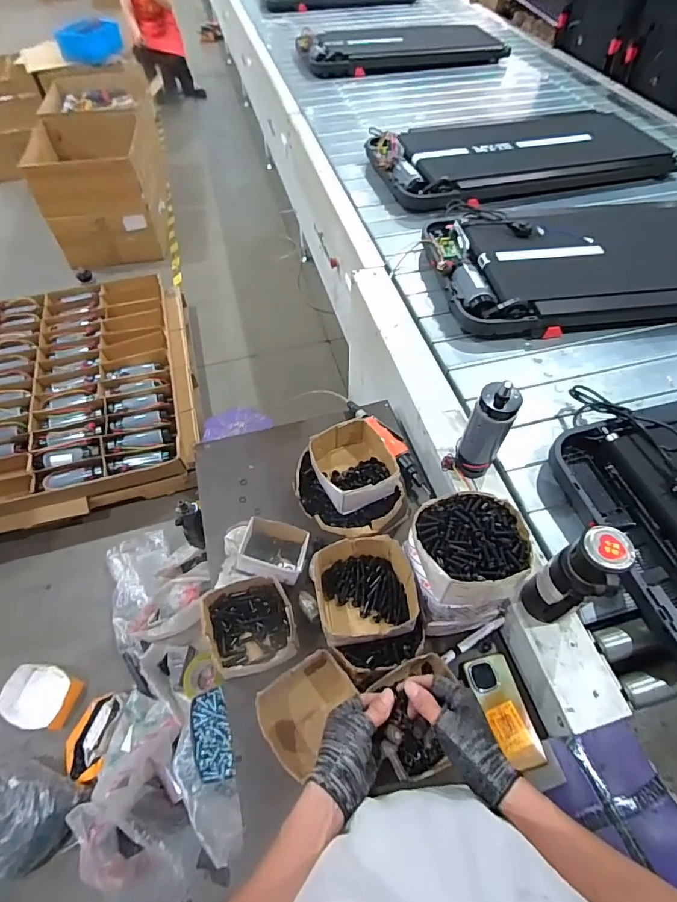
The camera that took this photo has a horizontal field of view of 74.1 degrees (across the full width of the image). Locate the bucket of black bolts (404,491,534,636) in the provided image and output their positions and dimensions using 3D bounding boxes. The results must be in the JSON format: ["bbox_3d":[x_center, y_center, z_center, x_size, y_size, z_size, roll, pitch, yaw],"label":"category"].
[{"bbox_3d":[0.204,0.185,0.727,0.180,0.218,0.150,-5,56,-4],"label":"bucket of black bolts"}]

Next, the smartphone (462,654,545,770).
[{"bbox_3d":[0.271,0.421,0.729,0.073,0.012,0.160,-14,57,-10],"label":"smartphone"}]

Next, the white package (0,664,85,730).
[{"bbox_3d":[-0.852,0.693,1.272,0.202,0.062,0.155,11,56,7],"label":"white package"}]

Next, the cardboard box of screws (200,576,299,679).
[{"bbox_3d":[-0.152,0.305,0.780,0.146,0.065,0.151,-14,57,-10],"label":"cardboard box of screws"}]

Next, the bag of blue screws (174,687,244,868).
[{"bbox_3d":[-0.277,0.679,0.942,0.143,0.077,0.295,-14,57,-9],"label":"bag of blue screws"}]

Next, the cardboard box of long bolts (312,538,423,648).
[{"bbox_3d":[0.042,0.225,0.728,0.157,0.067,0.161,-6,56,-5],"label":"cardboard box of long bolts"}]

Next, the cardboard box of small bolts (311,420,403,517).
[{"bbox_3d":[0.033,0.029,0.890,0.152,0.082,0.159,-23,59,-15],"label":"cardboard box of small bolts"}]

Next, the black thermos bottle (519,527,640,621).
[{"bbox_3d":[0.343,0.191,0.662,0.075,0.221,0.071,0,56,0],"label":"black thermos bottle"}]

